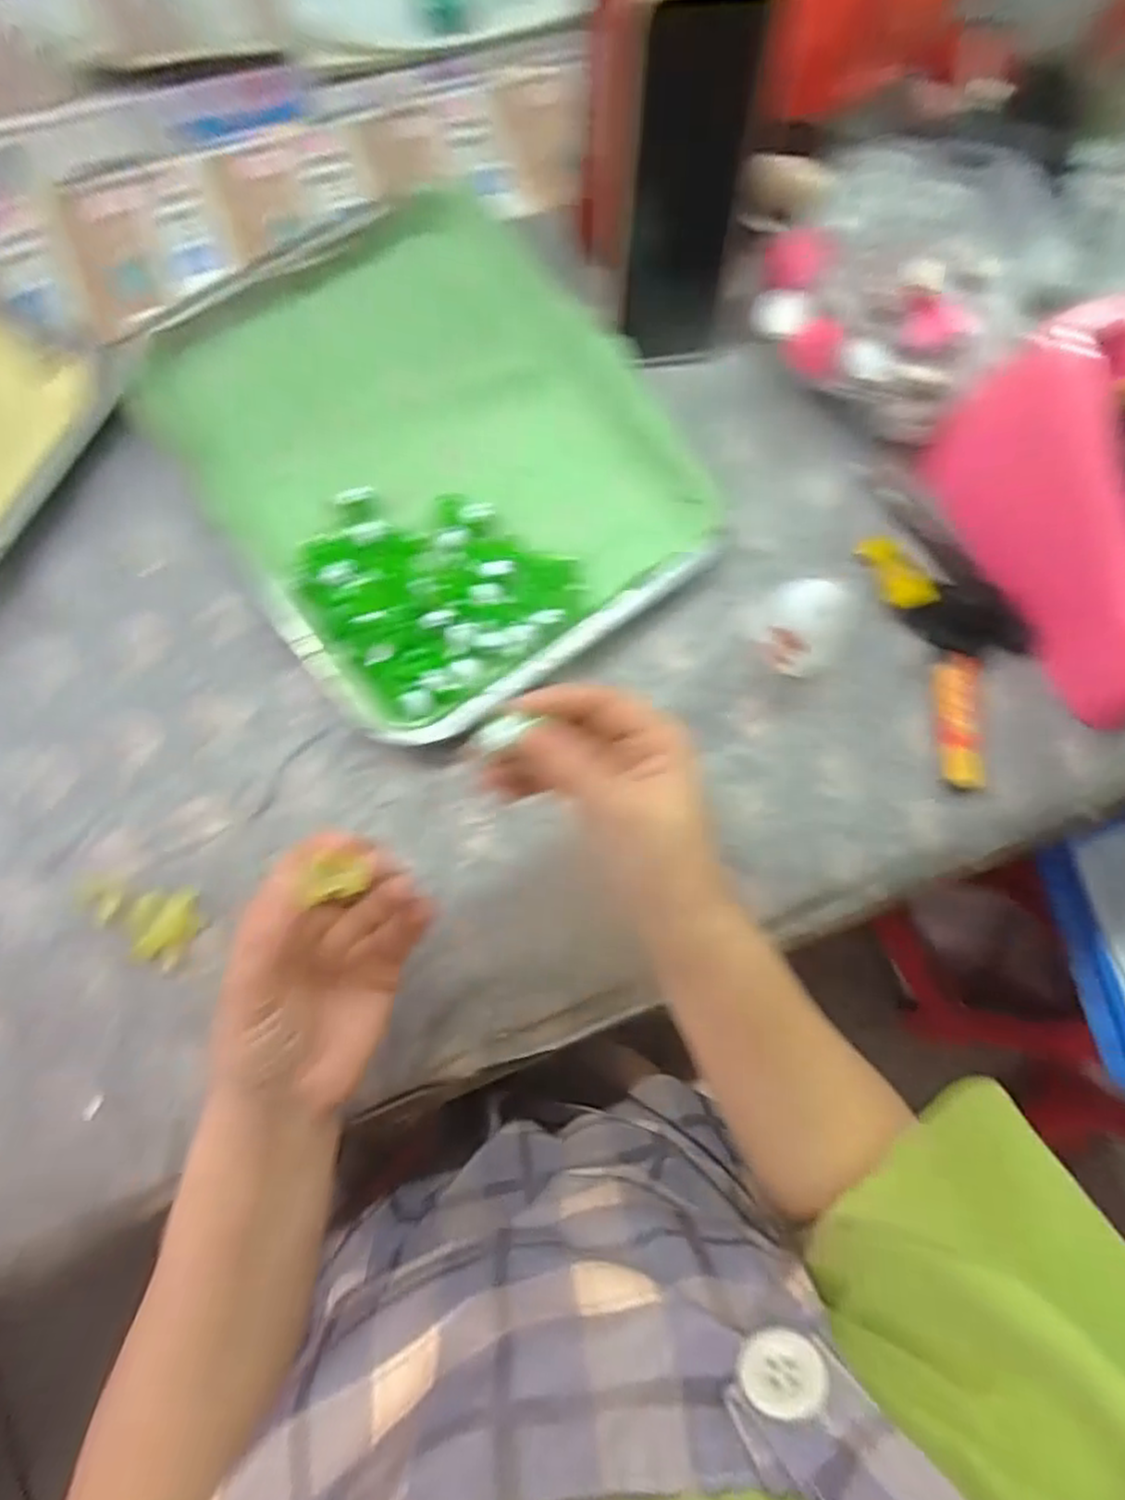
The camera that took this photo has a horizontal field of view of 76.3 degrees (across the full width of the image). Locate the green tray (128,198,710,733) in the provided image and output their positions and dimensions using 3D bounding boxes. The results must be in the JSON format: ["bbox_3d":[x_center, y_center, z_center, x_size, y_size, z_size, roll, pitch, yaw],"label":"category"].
[{"bbox_3d":[-0.069,-0.170,0.410,0.249,0.019,0.281,-36,85,-11],"label":"green tray"}]

